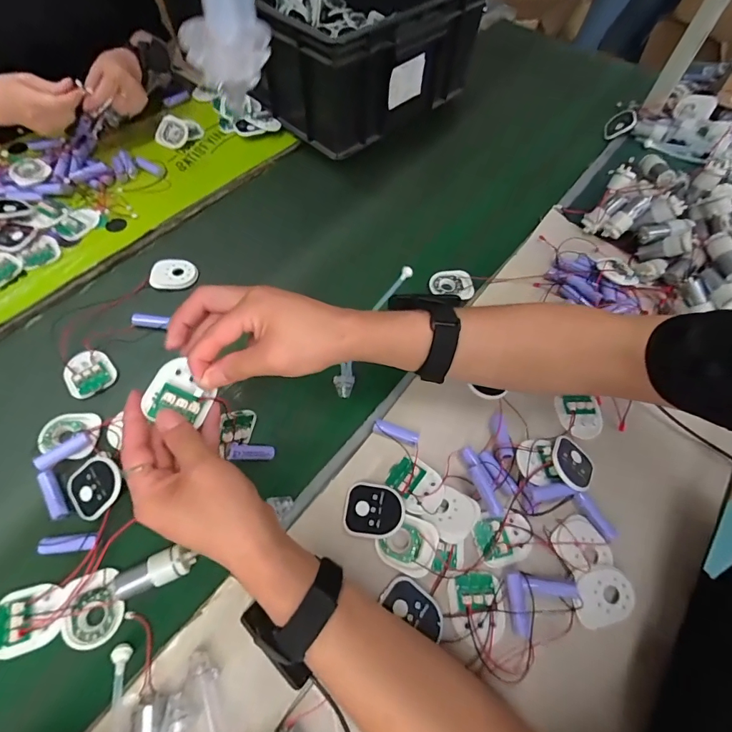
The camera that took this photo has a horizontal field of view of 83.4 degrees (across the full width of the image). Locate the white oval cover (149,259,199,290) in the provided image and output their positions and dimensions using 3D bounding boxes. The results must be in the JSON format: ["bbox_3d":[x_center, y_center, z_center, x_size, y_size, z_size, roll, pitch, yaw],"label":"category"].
[{"bbox_3d":[-0.255,-0.122,0.544,0.058,0.009,0.045,-2,62,-6],"label":"white oval cover"}]

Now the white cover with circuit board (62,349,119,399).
[{"bbox_3d":[-0.318,0.008,0.471,0.051,0.010,0.057,-35,70,-21],"label":"white cover with circuit board"}]

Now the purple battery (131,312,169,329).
[{"bbox_3d":[-0.266,-0.055,0.506,0.043,0.011,0.013,4,62,-3],"label":"purple battery"}]

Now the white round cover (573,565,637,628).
[{"bbox_3d":[0.212,0.204,0.366,0.058,0.012,0.043,-18,72,-12],"label":"white round cover"}]

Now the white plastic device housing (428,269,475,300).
[{"bbox_3d":[0.117,-0.112,0.557,0.058,0.013,0.043,15,70,5],"label":"white plastic device housing"}]

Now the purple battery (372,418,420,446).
[{"bbox_3d":[0.032,0.070,0.433,0.049,0.013,0.016,15,62,3],"label":"purple battery"}]

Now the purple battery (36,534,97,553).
[{"bbox_3d":[-0.272,0.162,0.376,0.047,0.014,0.014,-1,62,-6],"label":"purple battery"}]

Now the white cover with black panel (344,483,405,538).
[{"bbox_3d":[0.008,0.138,0.395,0.056,0.014,0.048,10,61,0],"label":"white cover with black panel"}]

